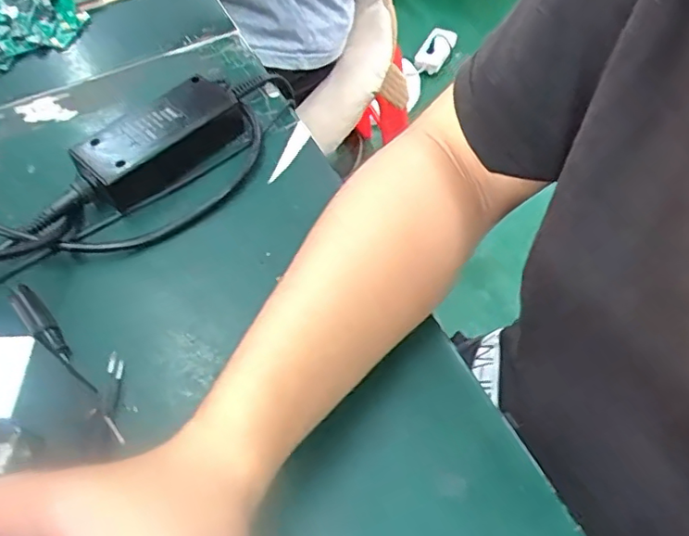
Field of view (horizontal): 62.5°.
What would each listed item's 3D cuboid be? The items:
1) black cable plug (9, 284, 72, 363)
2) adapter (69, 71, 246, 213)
[{"bbox_3d":[-0.186,0.034,0.347,0.016,0.008,0.061,-39,63,-20],"label":"black cable plug"},{"bbox_3d":[-0.135,-0.092,0.415,0.054,0.034,0.126,37,66,23],"label":"adapter"}]

